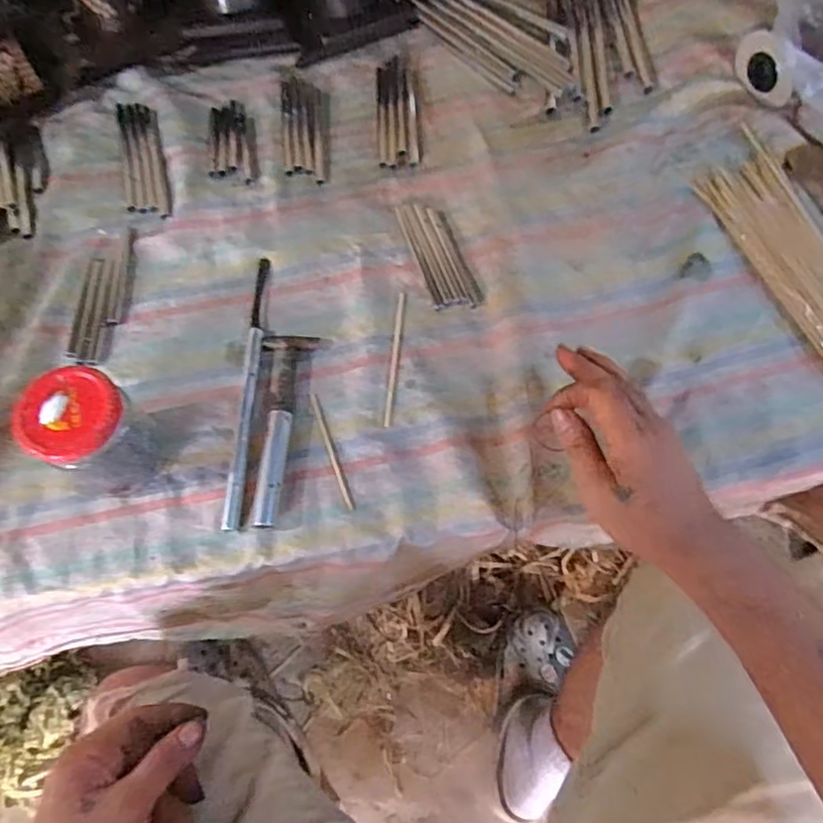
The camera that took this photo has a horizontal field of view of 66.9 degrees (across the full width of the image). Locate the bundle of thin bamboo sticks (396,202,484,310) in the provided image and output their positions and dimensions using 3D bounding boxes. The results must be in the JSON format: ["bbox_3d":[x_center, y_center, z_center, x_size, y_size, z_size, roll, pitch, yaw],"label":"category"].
[{"bbox_3d":[0.024,-0.140,0.551,0.042,0.004,0.115,-19,70,-5],"label":"bundle of thin bamboo sticks"}]

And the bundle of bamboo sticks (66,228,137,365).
[{"bbox_3d":[-0.268,-0.102,0.539,0.037,0.008,0.130,0,70,2],"label":"bundle of bamboo sticks"}]

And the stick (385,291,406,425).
[{"bbox_3d":[-0.013,-0.046,0.515,0.006,0.004,0.120,4,70,3],"label":"stick"}]

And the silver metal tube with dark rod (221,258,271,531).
[{"bbox_3d":[-0.131,-0.023,0.503,0.013,0.015,0.236,1,70,2],"label":"silver metal tube with dark rod"}]

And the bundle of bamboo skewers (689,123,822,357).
[{"bbox_3d":[0.343,-0.105,0.509,0.074,0.030,0.315,-20,71,-6],"label":"bundle of bamboo skewers"}]

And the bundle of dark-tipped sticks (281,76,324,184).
[{"bbox_3d":[-0.107,-0.281,0.616,0.039,0.009,0.142,-7,70,-1],"label":"bundle of dark-tipped sticks"}]

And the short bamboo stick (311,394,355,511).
[{"bbox_3d":[-0.062,0.031,0.485,0.006,0.004,0.098,-19,71,-5],"label":"short bamboo stick"}]

